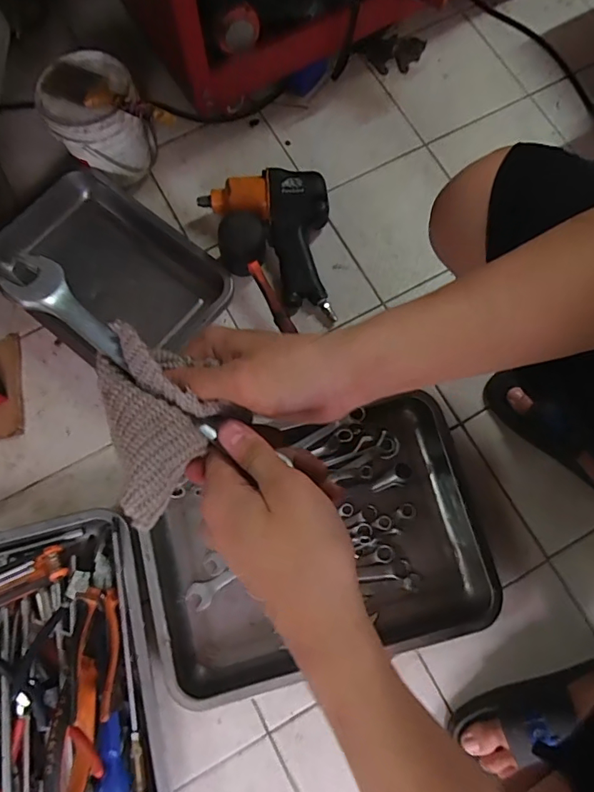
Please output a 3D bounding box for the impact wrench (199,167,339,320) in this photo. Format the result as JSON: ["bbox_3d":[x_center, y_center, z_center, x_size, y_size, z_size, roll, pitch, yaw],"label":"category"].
[{"bbox_3d":[-0.041,-0.210,0.685,0.179,0.068,0.199,-5,76,-2],"label":"impact wrench"}]

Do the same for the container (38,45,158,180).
[{"bbox_3d":[-0.271,-0.378,0.671,0.118,0.129,0.129,0,76,0],"label":"container"}]

